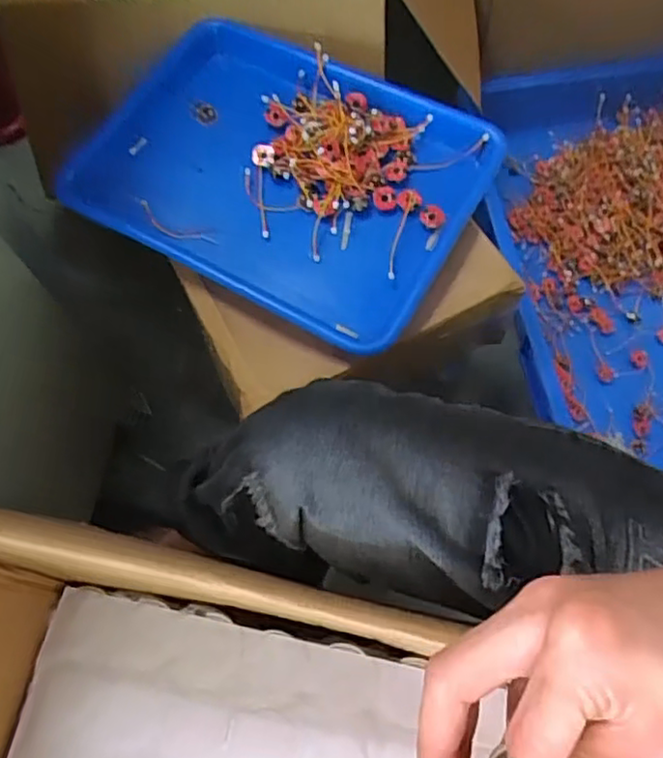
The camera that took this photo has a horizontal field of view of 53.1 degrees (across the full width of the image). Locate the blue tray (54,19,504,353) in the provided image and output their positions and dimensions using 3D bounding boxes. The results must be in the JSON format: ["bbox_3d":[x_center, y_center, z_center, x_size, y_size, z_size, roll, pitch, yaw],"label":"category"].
[{"bbox_3d":[-0.047,-0.189,0.591,0.340,0.039,0.253,28,70,15],"label":"blue tray"}]

